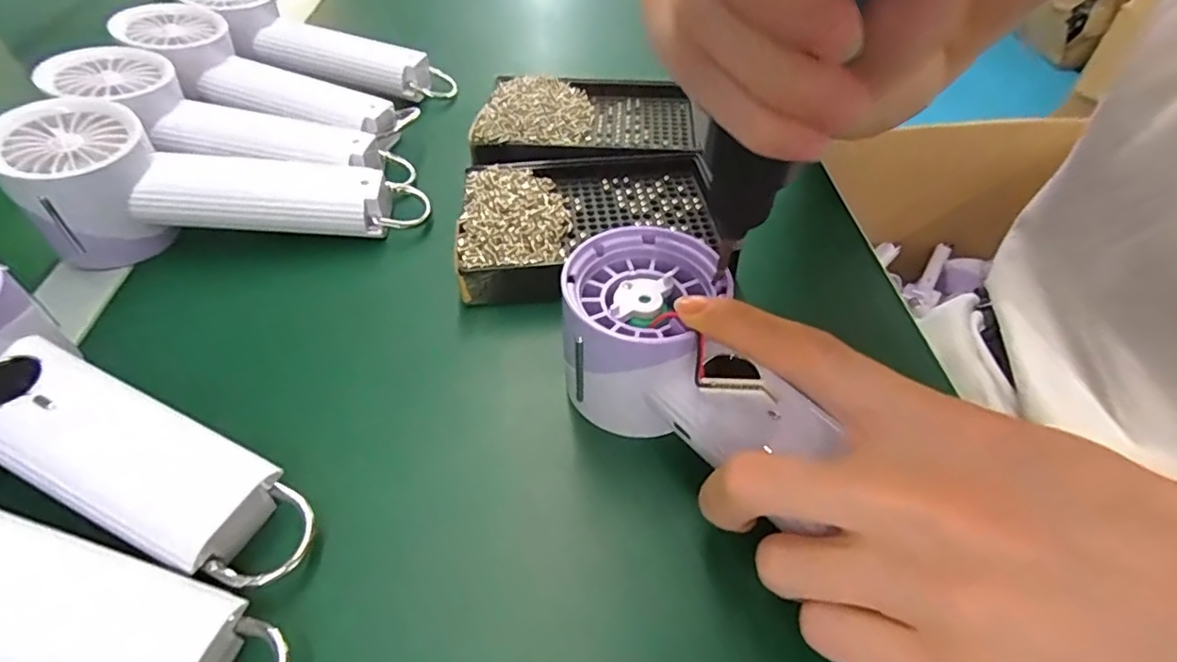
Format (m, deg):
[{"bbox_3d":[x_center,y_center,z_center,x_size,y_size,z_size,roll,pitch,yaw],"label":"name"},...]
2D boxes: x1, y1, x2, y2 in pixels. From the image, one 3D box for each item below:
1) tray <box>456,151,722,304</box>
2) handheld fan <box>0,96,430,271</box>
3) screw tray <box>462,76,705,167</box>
[{"bbox_3d":[0.002,-0.062,0.308,0.136,0.026,0.090,-7,47,-5],"label":"tray"},{"bbox_3d":[-0.186,-0.070,0.310,0.193,0.064,0.061,2,46,-14],"label":"handheld fan"},{"bbox_3d":[-0.002,-0.136,0.369,0.137,0.023,0.089,-5,47,-2],"label":"screw tray"}]

